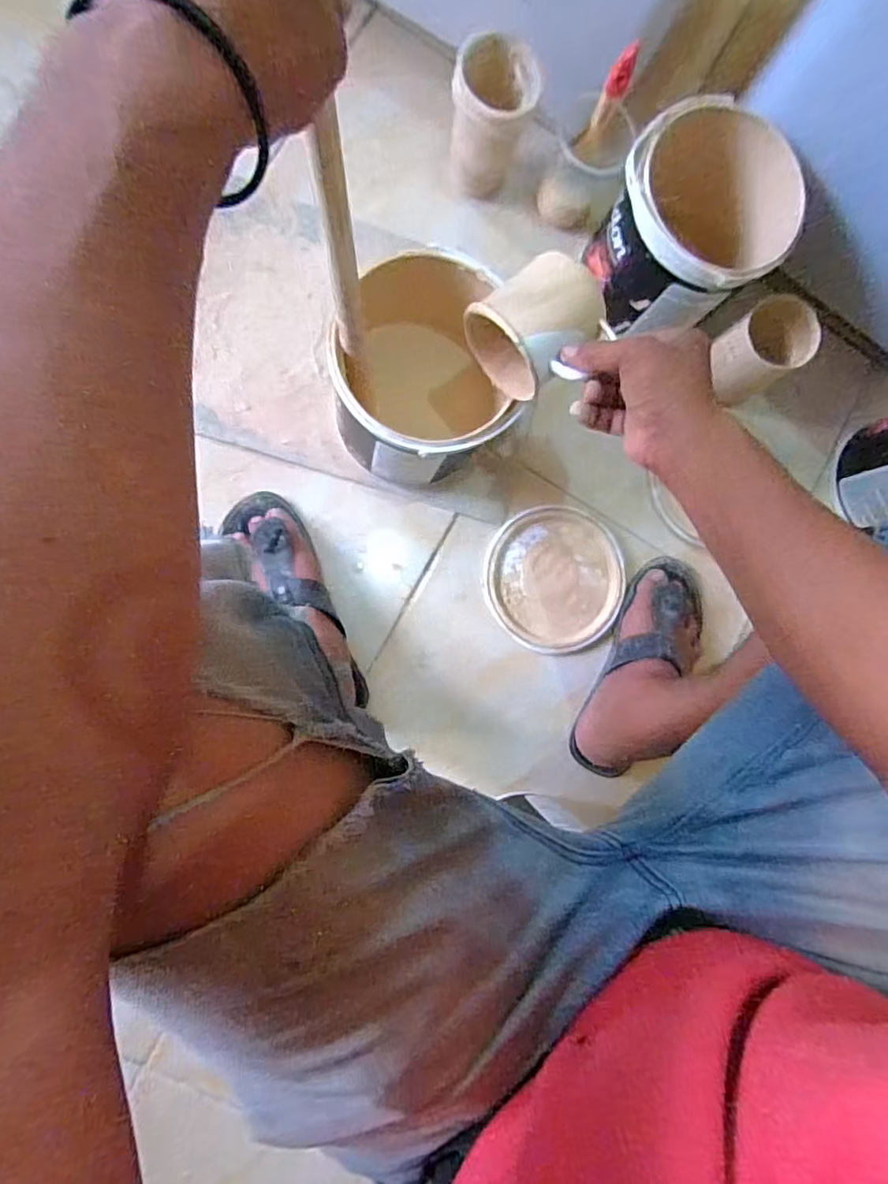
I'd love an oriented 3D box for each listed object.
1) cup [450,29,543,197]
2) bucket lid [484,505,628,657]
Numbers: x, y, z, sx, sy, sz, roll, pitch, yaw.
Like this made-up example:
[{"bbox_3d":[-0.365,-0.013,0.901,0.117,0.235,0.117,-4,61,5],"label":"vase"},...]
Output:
[{"bbox_3d":[0.046,-0.527,0.667,0.081,0.144,0.082,0,88,-10],"label":"cup"},{"bbox_3d":[0.138,-0.015,0.727,0.173,0.007,0.173,0,88,-10],"label":"bucket lid"}]

